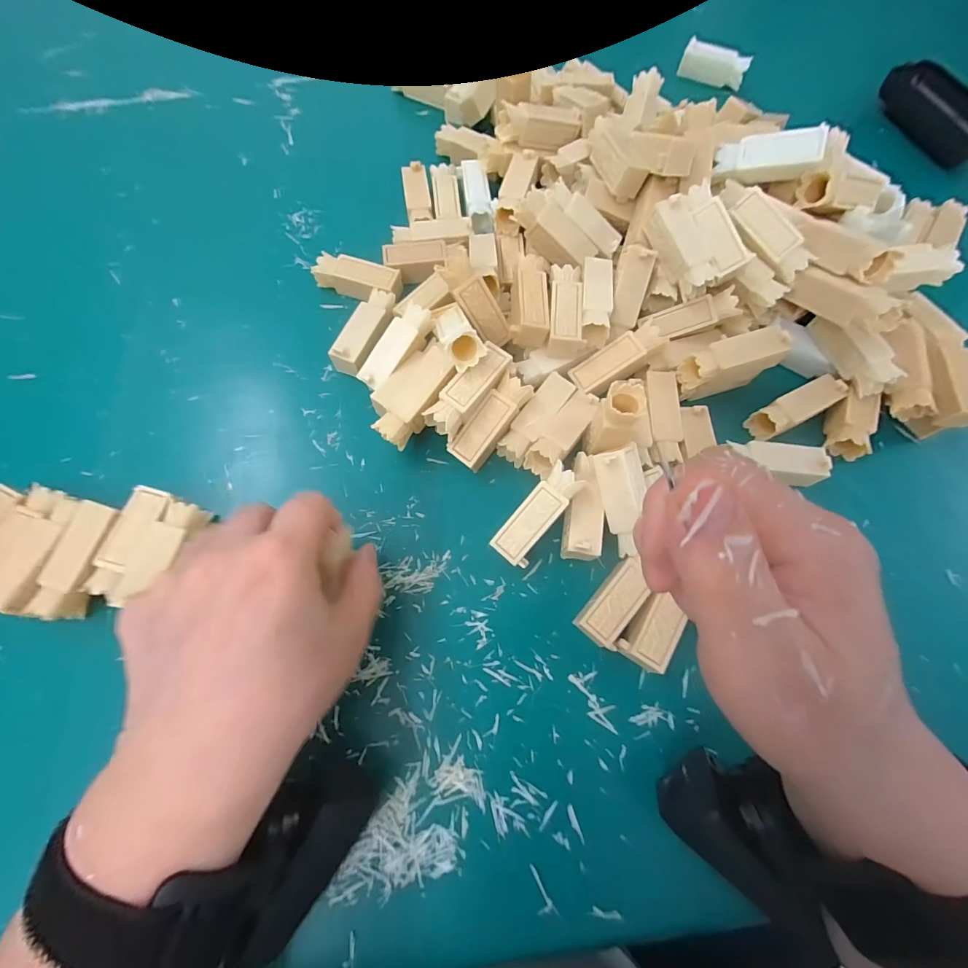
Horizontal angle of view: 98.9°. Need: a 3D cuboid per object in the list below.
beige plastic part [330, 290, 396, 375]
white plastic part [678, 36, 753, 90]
[{"bbox_3d":[-0.081,-0.102,0.287,0.024,0.023,0.064,25,73,7],"label":"beige plastic part"},{"bbox_3d":[0.220,-0.402,0.397,0.061,0.027,0.016,25,46,9],"label":"white plastic part"}]

